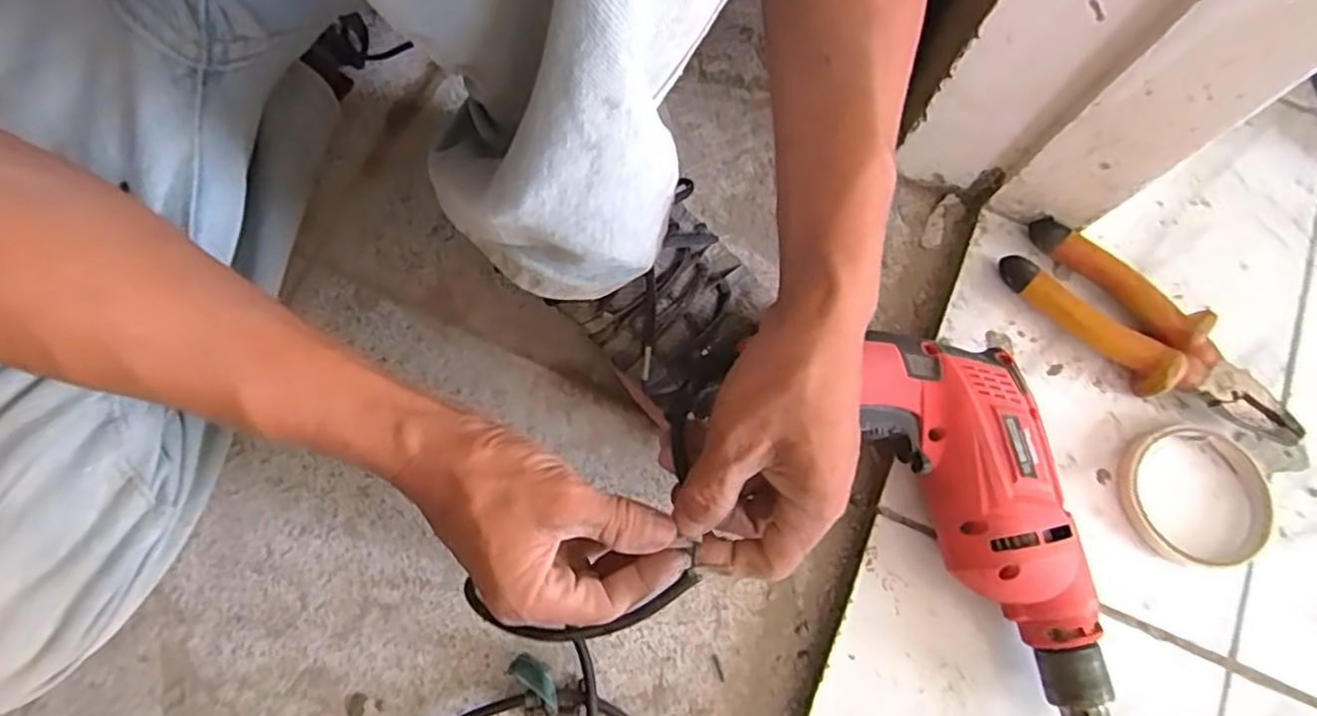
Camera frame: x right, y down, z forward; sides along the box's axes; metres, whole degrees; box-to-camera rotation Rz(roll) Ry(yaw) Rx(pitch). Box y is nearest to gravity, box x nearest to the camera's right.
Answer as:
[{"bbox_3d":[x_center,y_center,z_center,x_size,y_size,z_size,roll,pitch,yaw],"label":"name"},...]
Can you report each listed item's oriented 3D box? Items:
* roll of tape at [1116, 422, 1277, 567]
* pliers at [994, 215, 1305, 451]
[{"bbox_3d":[0.328,0.084,0.426,0.083,0.015,0.082,1,75,-2],"label":"roll of tape"},{"bbox_3d":[0.312,-0.013,0.444,0.192,0.029,0.055,42,77,8],"label":"pliers"}]

